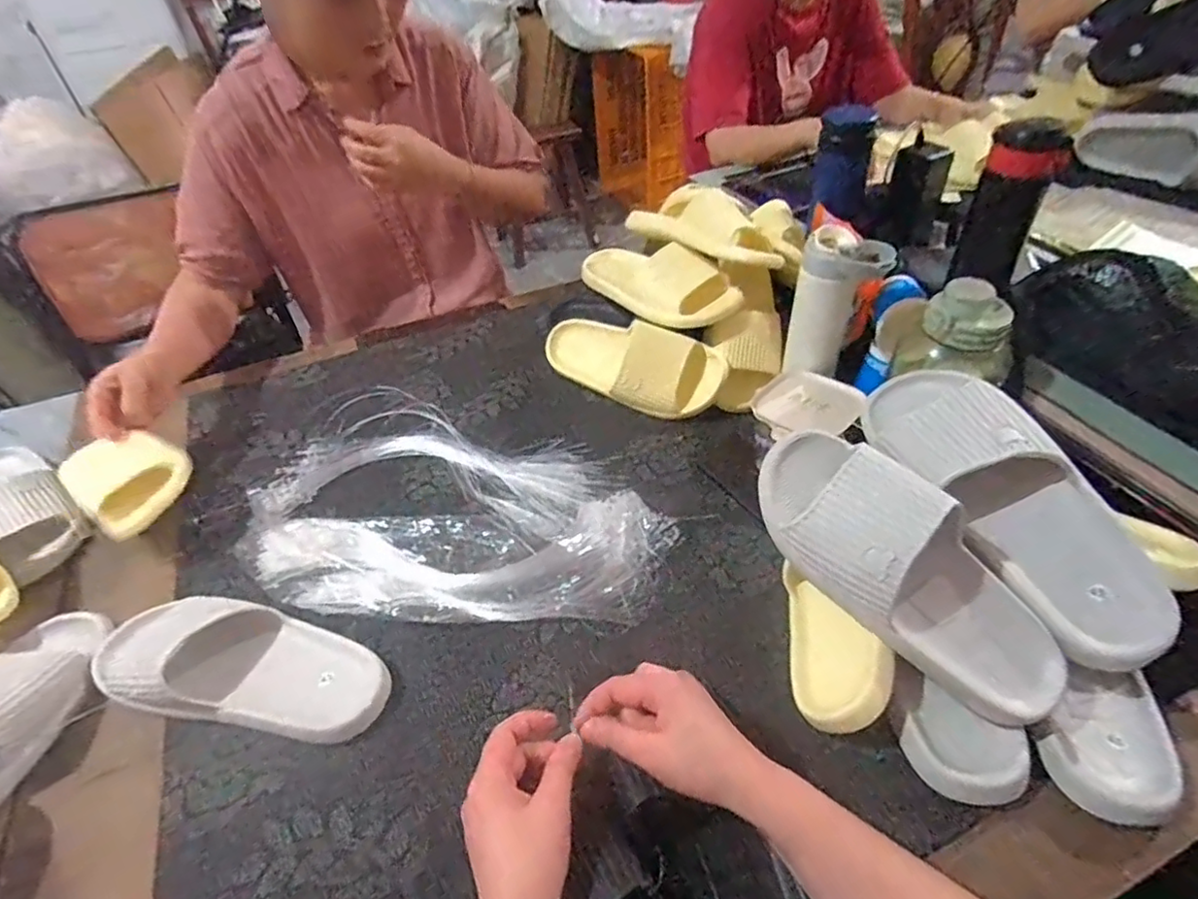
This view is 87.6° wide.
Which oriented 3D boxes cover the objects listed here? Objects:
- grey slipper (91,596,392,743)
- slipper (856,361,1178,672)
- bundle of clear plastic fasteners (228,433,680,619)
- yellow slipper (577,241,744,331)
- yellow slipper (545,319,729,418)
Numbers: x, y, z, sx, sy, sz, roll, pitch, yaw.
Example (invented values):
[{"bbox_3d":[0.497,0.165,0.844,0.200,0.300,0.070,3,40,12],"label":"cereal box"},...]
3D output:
[{"bbox_3d":[-0.327,0.186,0.549,0.273,0.066,0.108,10,46,16],"label":"grey slipper"},{"bbox_3d":[0.336,0.041,0.517,0.107,0.077,0.286,-23,63,-17],"label":"slipper"},{"bbox_3d":[-0.159,0.074,0.691,0.475,0.029,0.251,3,44,8],"label":"bundle of clear plastic fasteners"},{"bbox_3d":[0.075,-0.233,0.837,0.085,0.063,0.250,-33,50,-26],"label":"yellow slipper"},{"bbox_3d":[0.038,-0.113,0.820,0.248,0.106,0.064,22,14,30],"label":"yellow slipper"}]

